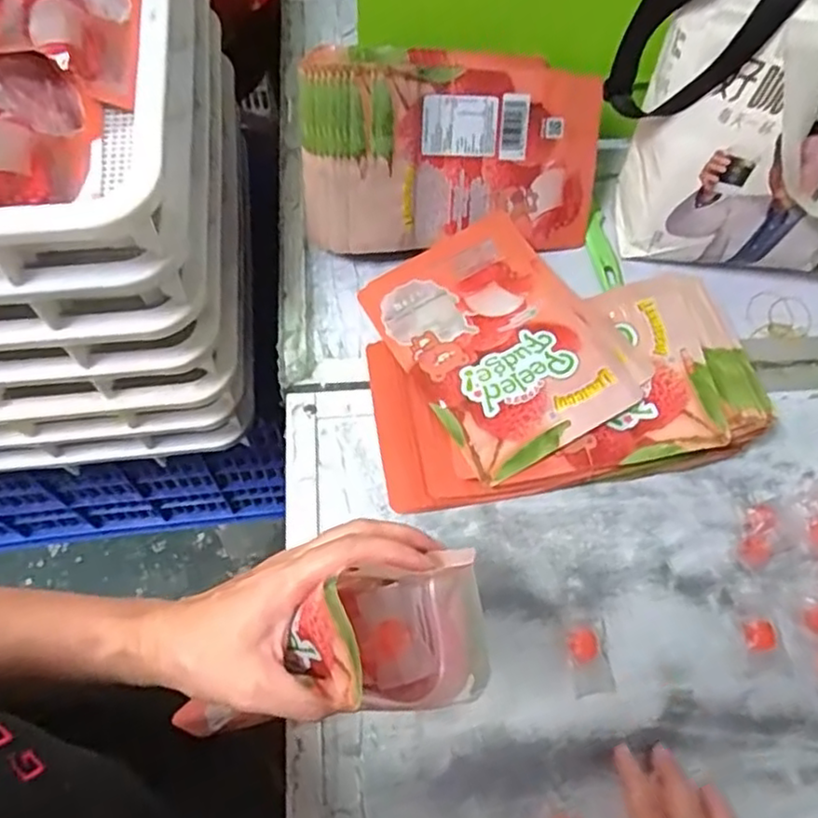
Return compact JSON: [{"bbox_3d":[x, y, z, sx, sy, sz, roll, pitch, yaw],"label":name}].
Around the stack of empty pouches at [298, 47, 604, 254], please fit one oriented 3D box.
[{"bbox_3d":[0.042,-0.236,0.630,0.278,0.174,0.059,-4,24,-11],"label":"stack of empty pouches"}]

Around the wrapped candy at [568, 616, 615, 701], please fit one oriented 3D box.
[{"bbox_3d":[0.135,0.186,0.504,0.031,0.010,0.049,-5,64,-5],"label":"wrapped candy"}]

